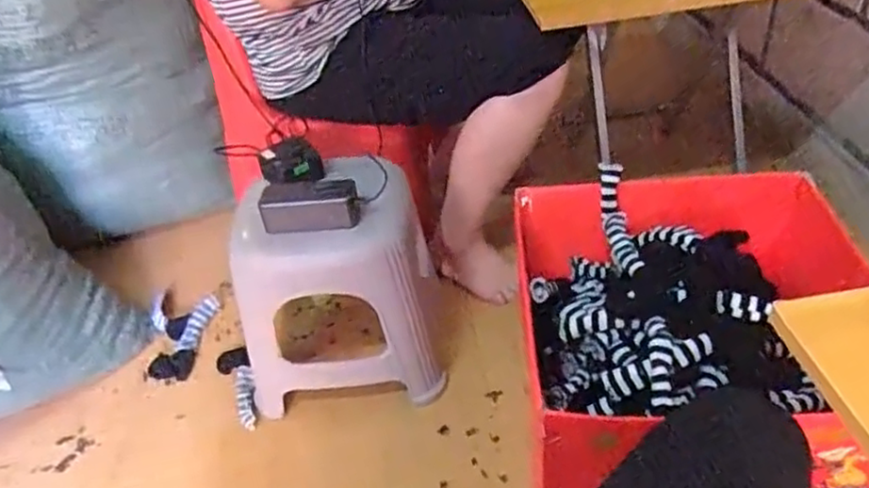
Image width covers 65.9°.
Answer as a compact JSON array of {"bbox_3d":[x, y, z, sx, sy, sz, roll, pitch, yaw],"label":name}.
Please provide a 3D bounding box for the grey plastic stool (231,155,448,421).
[{"bbox_3d":[-0.148,0.040,1.084,0.291,0.338,0.310,-5,39,2],"label":"grey plastic stool"}]

